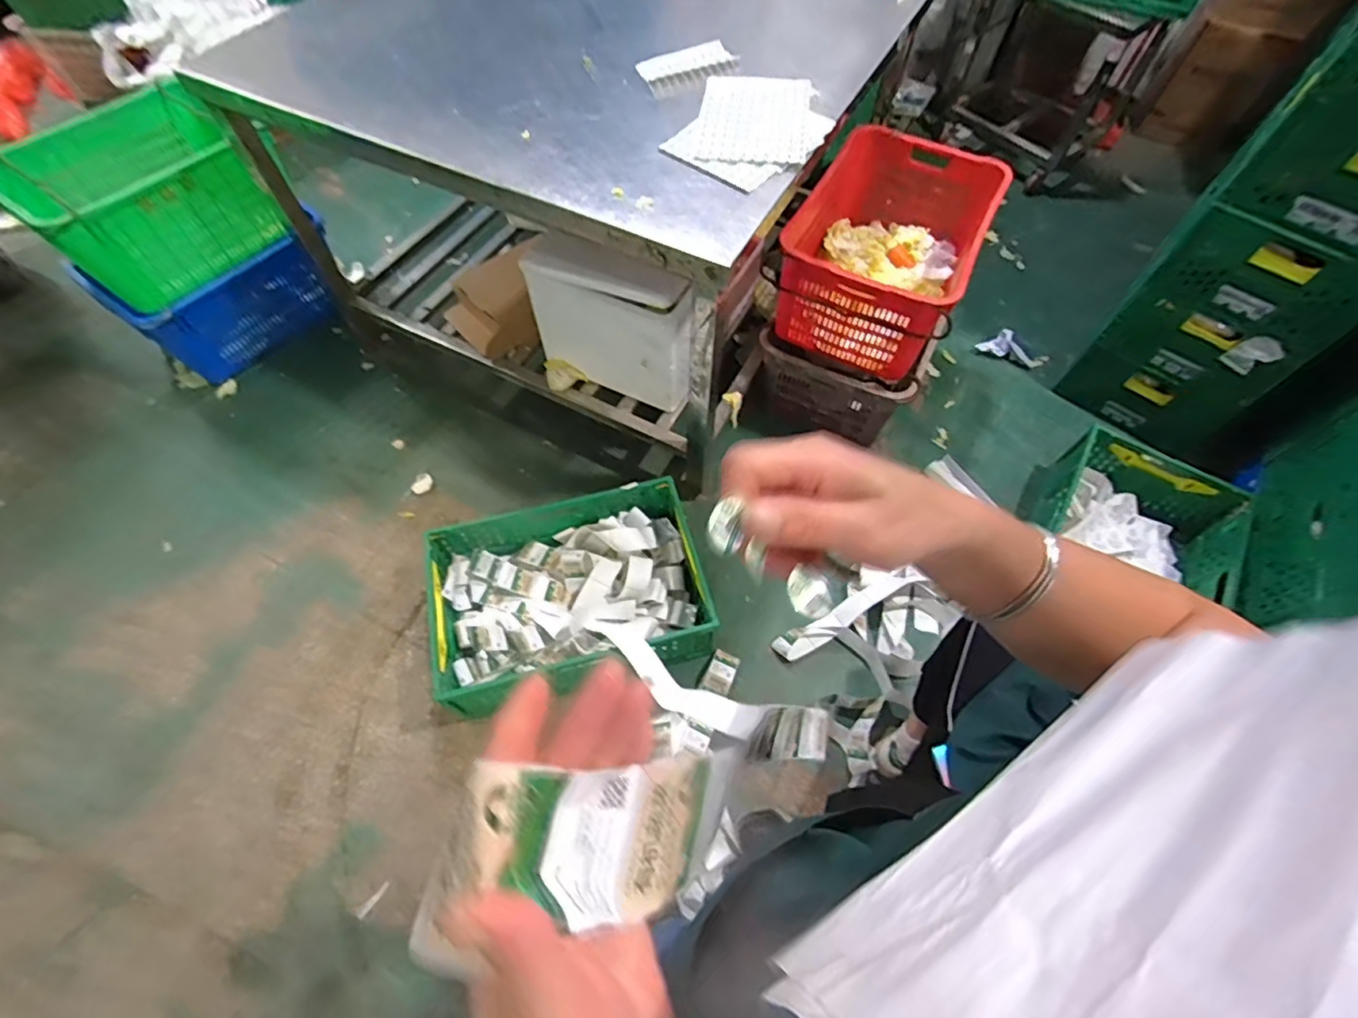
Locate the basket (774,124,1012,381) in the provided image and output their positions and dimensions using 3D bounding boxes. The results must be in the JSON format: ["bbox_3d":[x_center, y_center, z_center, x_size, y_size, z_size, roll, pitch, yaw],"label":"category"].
[{"bbox_3d":[0.510,-0.668,1.476,0.435,0.257,0.599,25,63,13],"label":"basket"}]

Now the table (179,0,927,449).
[{"bbox_3d":[-0.232,-0.973,1.595,1.316,0.710,1.192,25,63,13],"label":"table"}]

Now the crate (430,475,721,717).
[{"bbox_3d":[-0.254,0.201,1.359,0.598,0.162,0.421,-12,61,-7],"label":"crate"}]

